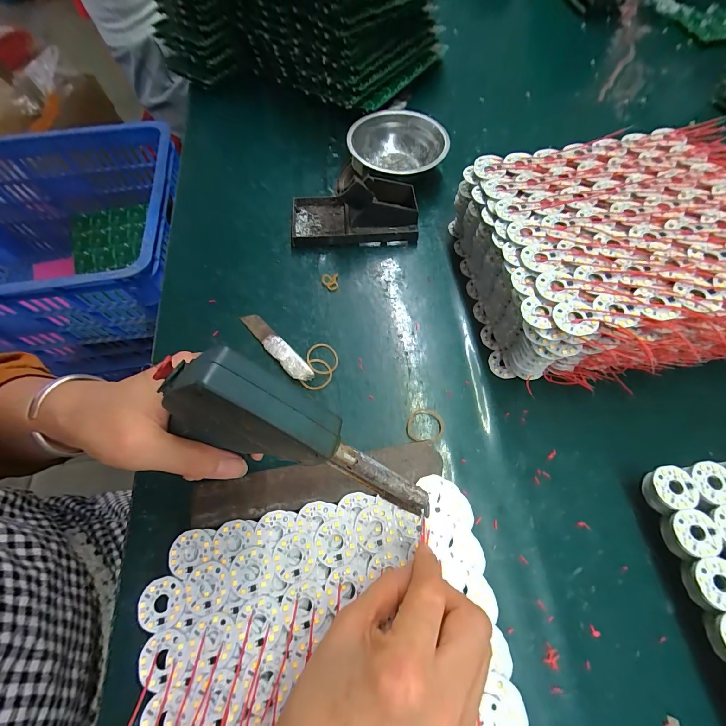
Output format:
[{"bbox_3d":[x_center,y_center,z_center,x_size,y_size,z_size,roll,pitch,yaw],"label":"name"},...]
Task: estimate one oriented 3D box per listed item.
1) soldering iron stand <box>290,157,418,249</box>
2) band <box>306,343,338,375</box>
[{"bbox_3d":[-0.013,-0.187,0.373,0.151,0.064,0.074,-4,66,0],"label":"soldering iron stand"},{"bbox_3d":[-0.041,-0.005,0.321,0.032,0.004,0.033,-1,66,1],"label":"band"}]

